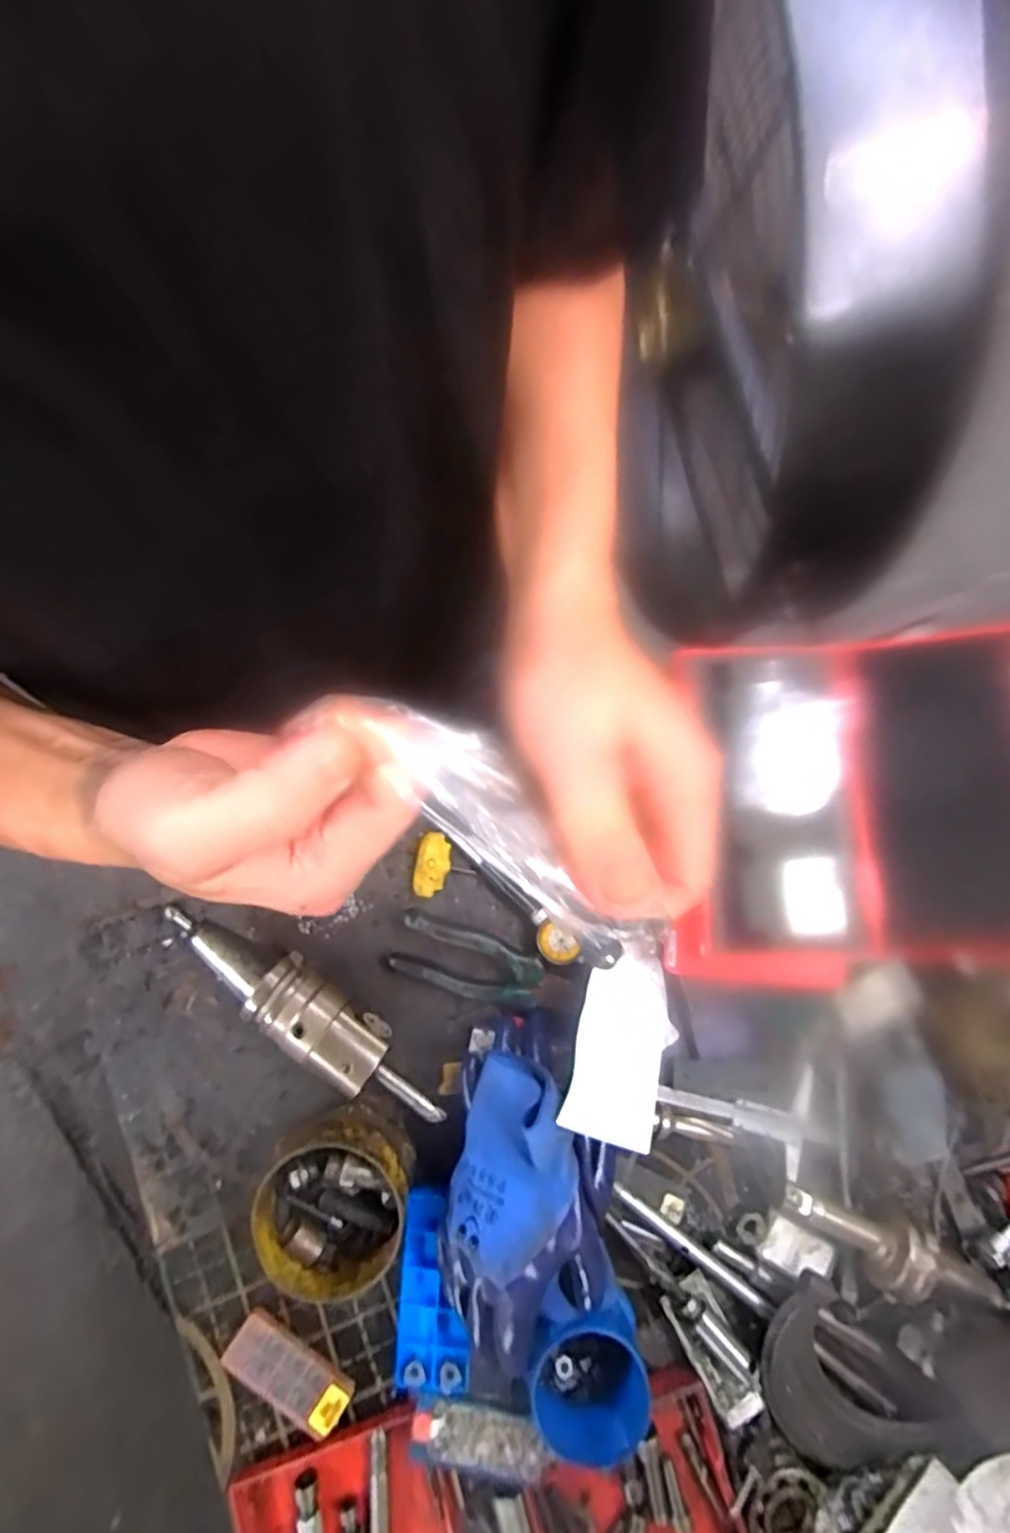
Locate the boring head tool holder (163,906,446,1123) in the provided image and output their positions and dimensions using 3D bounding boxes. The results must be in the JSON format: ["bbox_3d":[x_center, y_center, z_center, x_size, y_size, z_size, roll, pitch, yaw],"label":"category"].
[{"bbox_3d":[-0.163,0.197,0.534,0.264,0.054,0.055,36,81,3],"label":"boring head tool holder"}]

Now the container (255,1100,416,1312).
[{"bbox_3d":[-0.127,0.339,0.507,0.114,0.055,0.126,-21,82,-6],"label":"container"}]

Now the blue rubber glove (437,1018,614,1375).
[{"bbox_3d":[0.017,0.319,0.496,0.124,0.088,0.226,2,80,-2],"label":"blue rubber glove"}]

